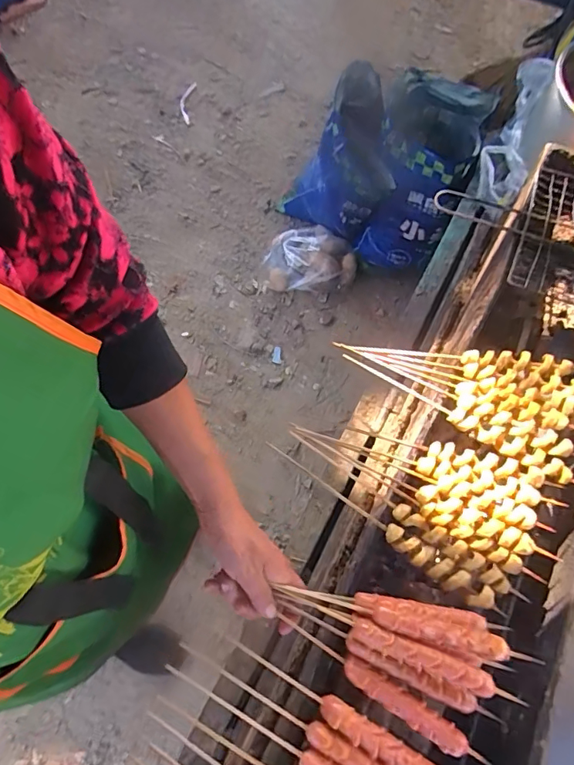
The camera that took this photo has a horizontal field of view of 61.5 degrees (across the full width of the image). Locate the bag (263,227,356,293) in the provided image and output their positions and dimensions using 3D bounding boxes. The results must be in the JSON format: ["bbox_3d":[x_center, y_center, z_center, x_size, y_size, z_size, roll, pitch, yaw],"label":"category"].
[{"bbox_3d":[0.070,-0.381,1.479,0.277,0.142,0.170,2,68,1],"label":"bag"}]

